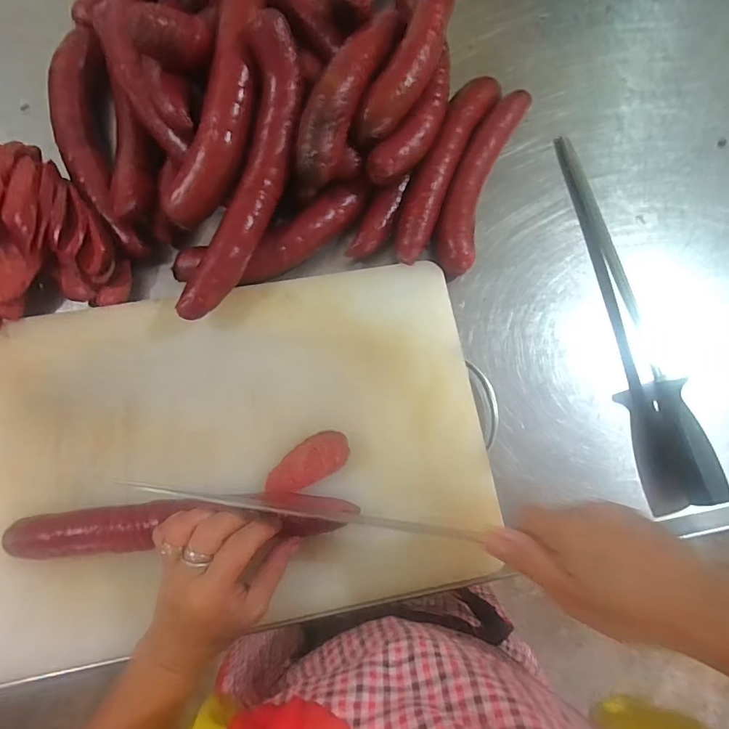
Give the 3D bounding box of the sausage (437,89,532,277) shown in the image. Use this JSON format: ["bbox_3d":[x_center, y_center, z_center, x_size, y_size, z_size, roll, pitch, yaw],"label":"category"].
[{"bbox_3d":[0.125,-0.204,0.468,0.047,0.042,0.245,21,75,4],"label":"sausage"}]

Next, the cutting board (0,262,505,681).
[{"bbox_3d":[-0.113,0.068,0.376,0.430,0.018,0.296,-9,75,-4],"label":"cutting board"}]

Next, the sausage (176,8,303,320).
[{"bbox_3d":[-0.106,-0.168,0.380,0.058,0.036,0.268,18,93,3],"label":"sausage"}]

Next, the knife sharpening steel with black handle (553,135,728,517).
[{"bbox_3d":[0.263,-0.064,0.437,0.046,0.033,0.409,-10,78,-5],"label":"knife sharpening steel with black handle"}]

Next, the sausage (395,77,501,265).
[{"bbox_3d":[0.083,-0.217,0.450,0.046,0.032,0.243,32,74,-23],"label":"sausage"}]

